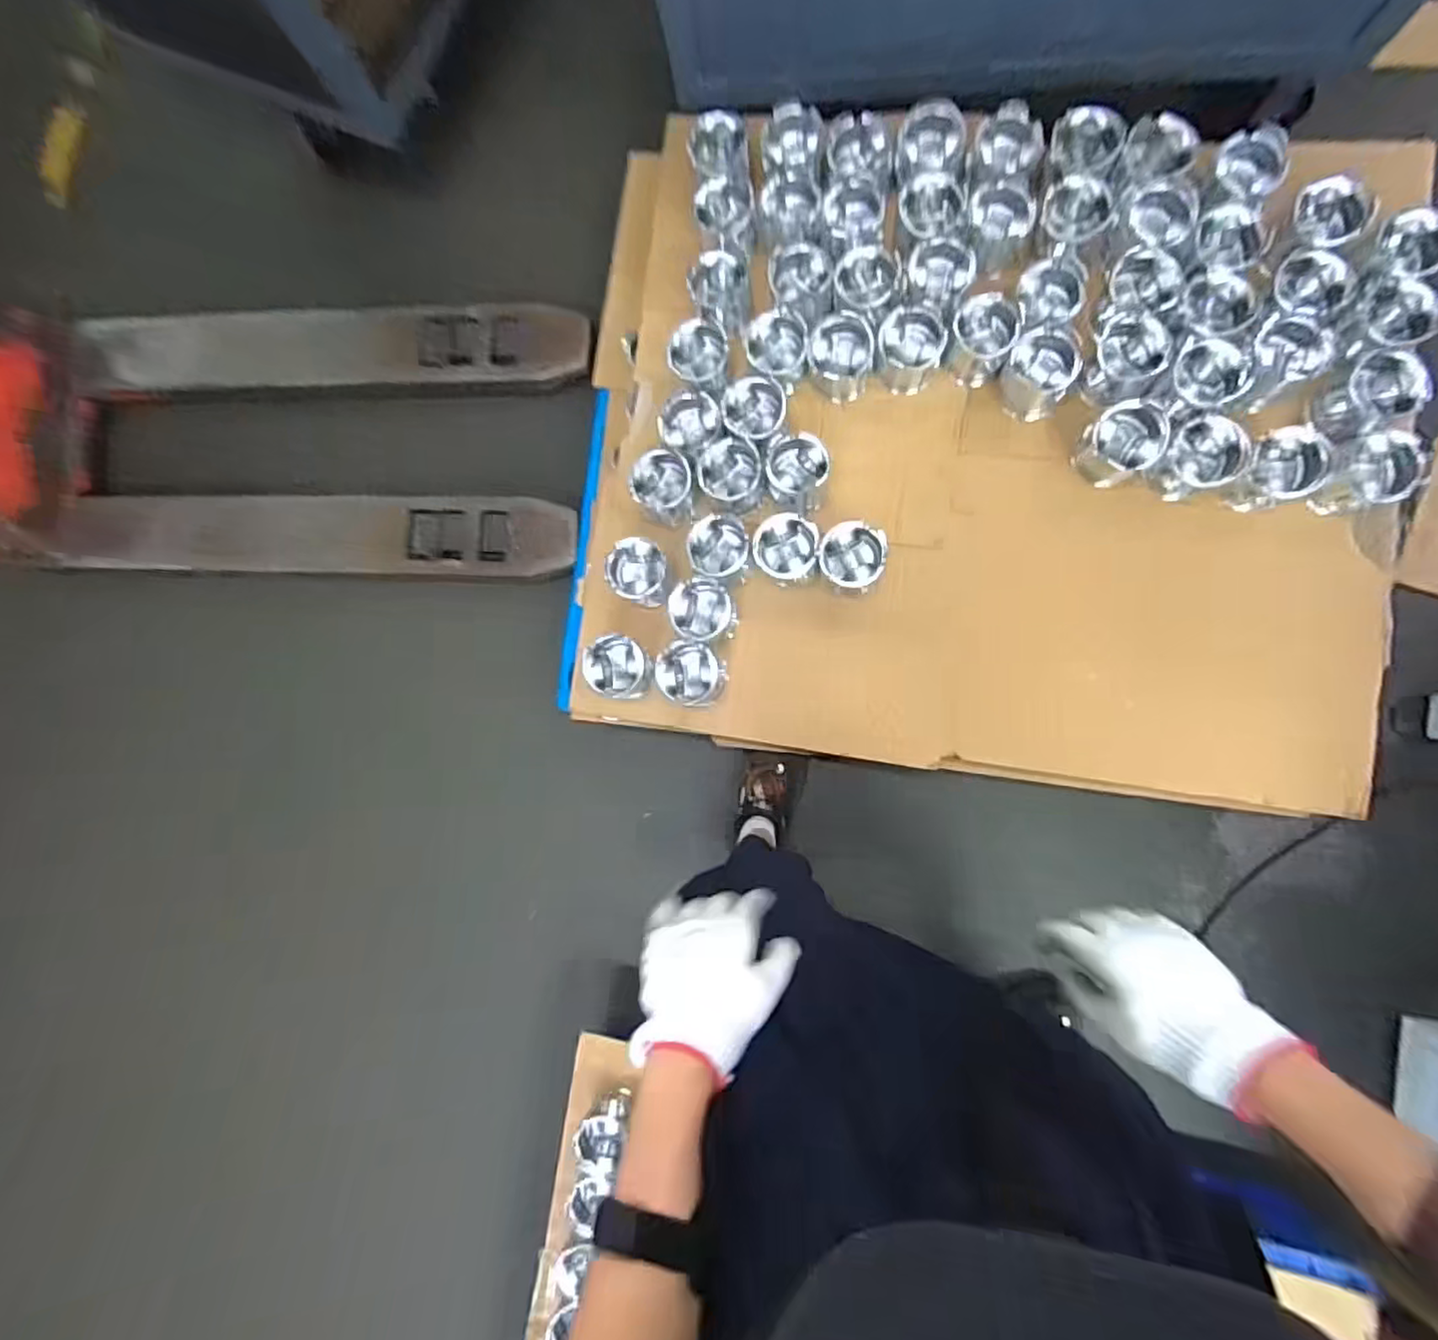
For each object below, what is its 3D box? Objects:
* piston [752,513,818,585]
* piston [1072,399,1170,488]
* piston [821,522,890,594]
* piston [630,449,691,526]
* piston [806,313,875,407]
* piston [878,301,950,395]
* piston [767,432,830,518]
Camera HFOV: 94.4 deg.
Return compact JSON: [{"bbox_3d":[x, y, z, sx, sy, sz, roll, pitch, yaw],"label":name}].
[{"bbox_3d":[0.103,-0.176,1.002,0.089,0.118,0.089,0,87,9],"label":"piston"},{"bbox_3d":[0.553,-0.314,0.936,0.088,0.115,0.082,0,87,9],"label":"piston"},{"bbox_3d":[0.196,-0.161,0.980,0.088,0.109,0.090,0,87,9],"label":"piston"},{"bbox_3d":[-0.081,-0.281,1.031,0.088,0.095,0.088,0,87,9],"label":"piston"},{"bbox_3d":[0.182,-0.465,1.004,0.090,0.110,0.091,0,87,9],"label":"piston"},{"bbox_3d":[0.282,-0.467,0.990,0.087,0.103,0.095,0,87,9],"label":"piston"},{"bbox_3d":[0.121,-0.290,0.998,0.084,0.103,0.096,36,93,9],"label":"piston"}]

